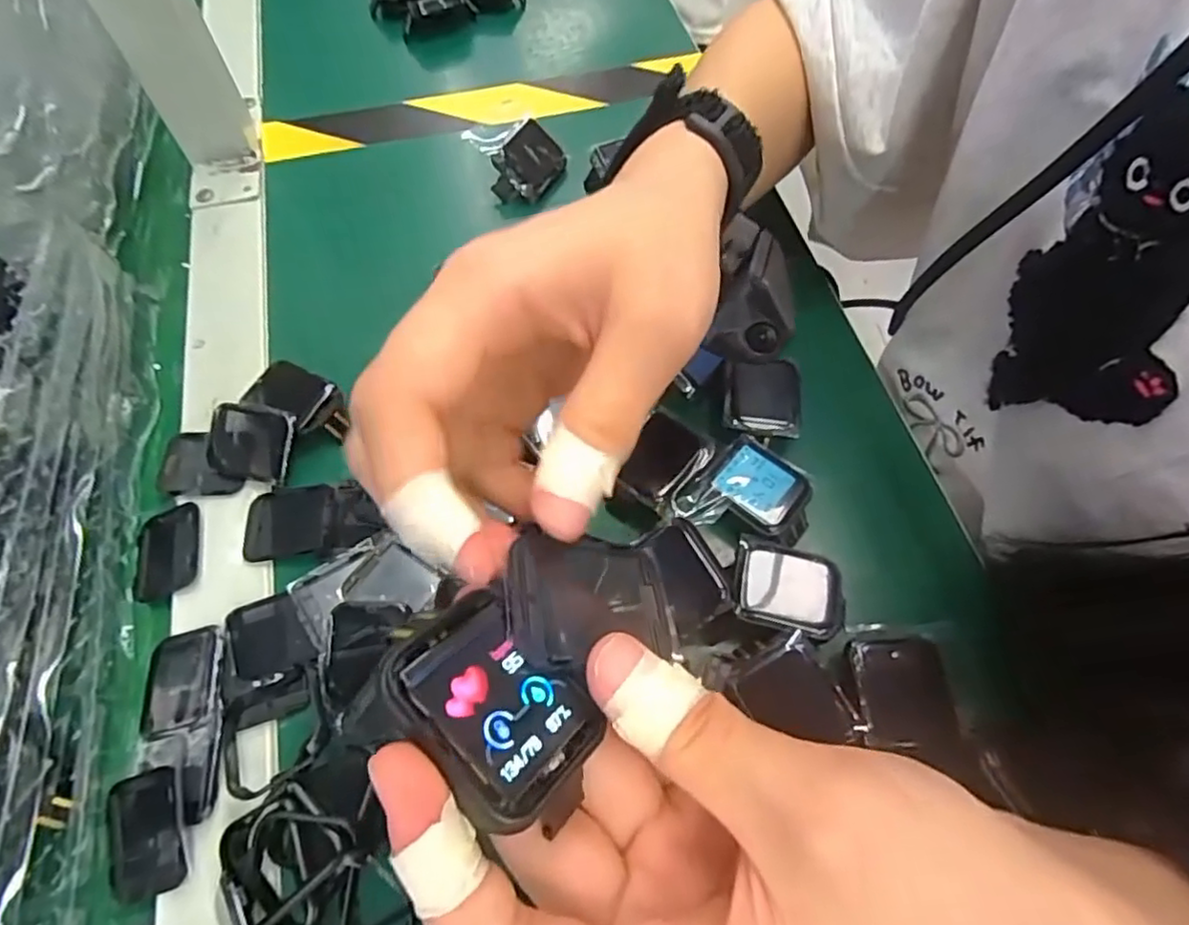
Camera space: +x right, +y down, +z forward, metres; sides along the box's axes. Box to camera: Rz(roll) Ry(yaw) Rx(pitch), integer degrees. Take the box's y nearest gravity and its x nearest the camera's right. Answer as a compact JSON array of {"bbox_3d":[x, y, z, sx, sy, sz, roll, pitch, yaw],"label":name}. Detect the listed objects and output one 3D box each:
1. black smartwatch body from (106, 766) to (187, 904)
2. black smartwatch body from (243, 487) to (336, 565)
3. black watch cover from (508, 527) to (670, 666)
[{"bbox_3d":[-0.161,0.133,0.230,0.029,0.004,0.040,-24,70,1],"label":"black smartwatch body"},{"bbox_3d":[-0.135,0.025,0.283,0.037,0.005,0.033,-6,62,-4],"label":"black smartwatch body"},{"bbox_3d":[-0.001,0.033,0.156,0.041,0.004,0.034,11,47,-19],"label":"black watch cover"}]

